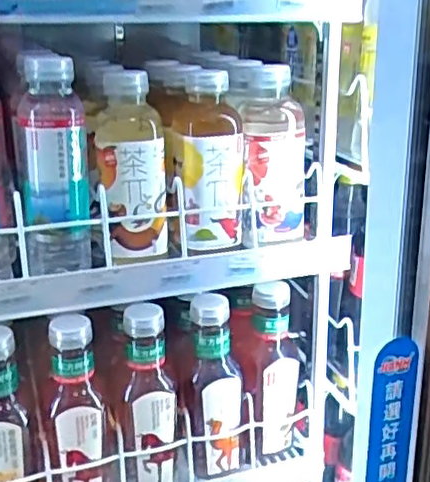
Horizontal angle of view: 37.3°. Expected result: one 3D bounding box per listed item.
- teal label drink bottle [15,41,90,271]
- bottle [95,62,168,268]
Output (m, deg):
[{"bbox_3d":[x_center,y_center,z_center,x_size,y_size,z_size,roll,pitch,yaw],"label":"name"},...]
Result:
[{"bbox_3d":[-0.143,-0.070,0.566,0.057,0.180,0.062,-5,19,-11],"label":"teal label drink bottle"},{"bbox_3d":[-0.077,-0.072,0.616,0.068,0.175,0.084,-3,19,-6],"label":"bottle"}]

